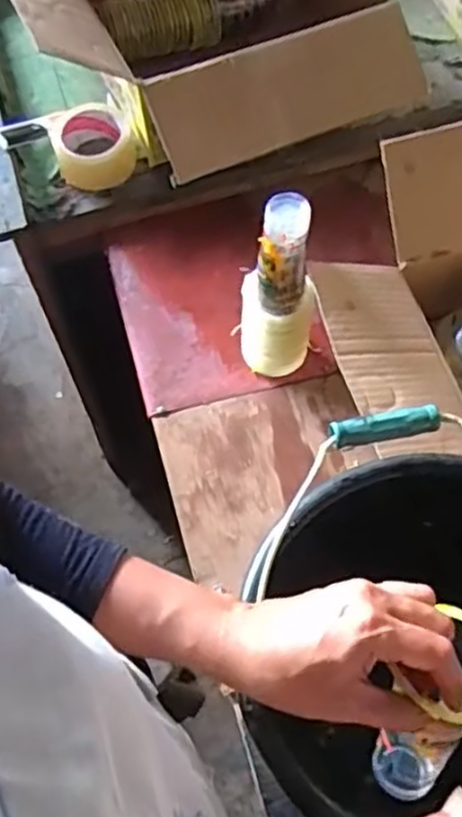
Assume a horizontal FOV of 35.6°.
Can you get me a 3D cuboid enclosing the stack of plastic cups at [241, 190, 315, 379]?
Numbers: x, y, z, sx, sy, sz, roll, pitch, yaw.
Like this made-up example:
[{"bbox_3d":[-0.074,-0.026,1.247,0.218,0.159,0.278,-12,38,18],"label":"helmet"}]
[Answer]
[{"bbox_3d":[0.049,-0.114,0.736,0.073,0.211,0.078,5,65,3],"label":"stack of plastic cups"}]

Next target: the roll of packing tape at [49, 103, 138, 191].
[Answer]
[{"bbox_3d":[-0.172,-0.328,0.906,0.098,0.056,0.097,0,64,1],"label":"roll of packing tape"}]

